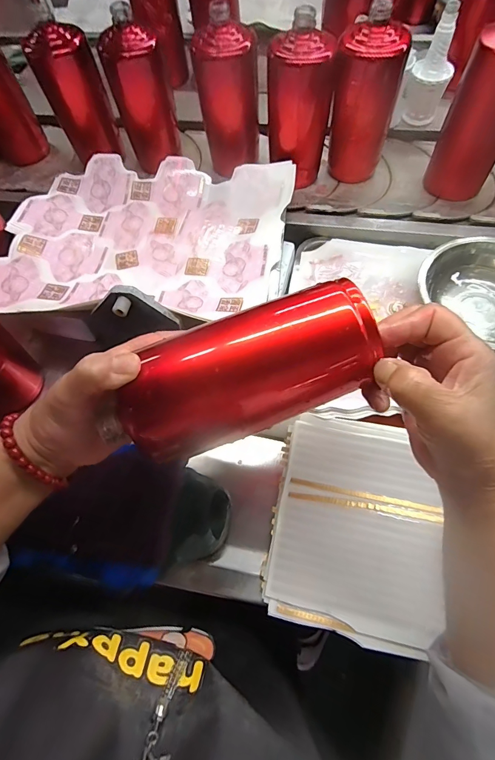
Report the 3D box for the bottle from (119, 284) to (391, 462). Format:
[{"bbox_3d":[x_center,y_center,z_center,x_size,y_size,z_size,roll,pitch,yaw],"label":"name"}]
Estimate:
[{"bbox_3d":[-0.001,-0.008,0.248,0.165,0.063,0.069,-25,64,3],"label":"bottle"}]

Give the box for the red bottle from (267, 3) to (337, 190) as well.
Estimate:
[{"bbox_3d":[0.070,-0.366,0.516,0.064,0.183,0.064,-39,67,-14],"label":"red bottle"}]

